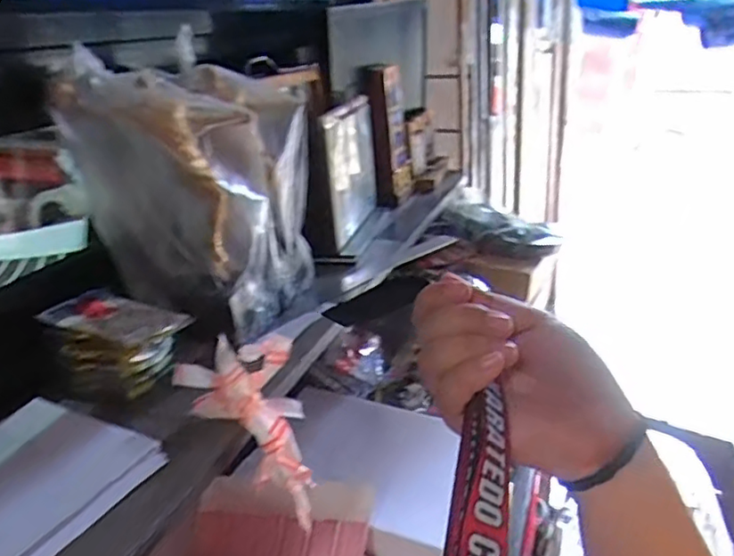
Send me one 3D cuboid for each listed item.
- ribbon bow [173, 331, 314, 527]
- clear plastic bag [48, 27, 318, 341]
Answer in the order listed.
[{"bbox_3d":[-0.074,0.124,0.498,0.076,0.167,0.069,-31,-1,44],"label":"ribbon bow"},{"bbox_3d":[-0.174,-0.085,0.643,0.168,0.250,0.192,6,25,18],"label":"clear plastic bag"}]

